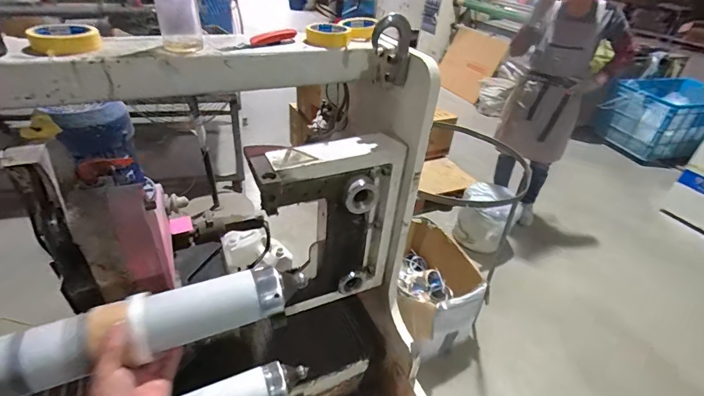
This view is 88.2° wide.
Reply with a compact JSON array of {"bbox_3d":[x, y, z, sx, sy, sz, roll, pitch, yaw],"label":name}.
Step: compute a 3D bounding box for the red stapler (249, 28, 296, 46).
[{"bbox_3d":[-0.155,-0.318,0.719,0.097,0.027,0.015,-22,43,-32],"label":"red stapler"}]

